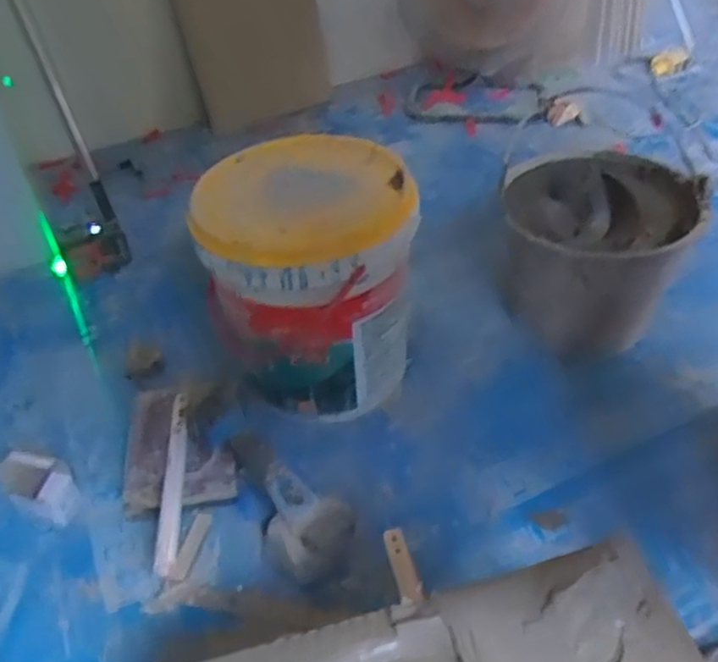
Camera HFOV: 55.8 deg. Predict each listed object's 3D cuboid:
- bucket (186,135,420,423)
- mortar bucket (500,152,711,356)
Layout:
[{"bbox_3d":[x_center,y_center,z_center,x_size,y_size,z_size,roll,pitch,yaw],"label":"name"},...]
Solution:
[{"bbox_3d":[-0.066,-0.065,1.027,0.279,0.353,0.260,-3,41,3],"label":"bucket"},{"bbox_3d":[0.388,-0.132,1.119,0.289,0.213,0.281,-3,41,3],"label":"mortar bucket"}]

